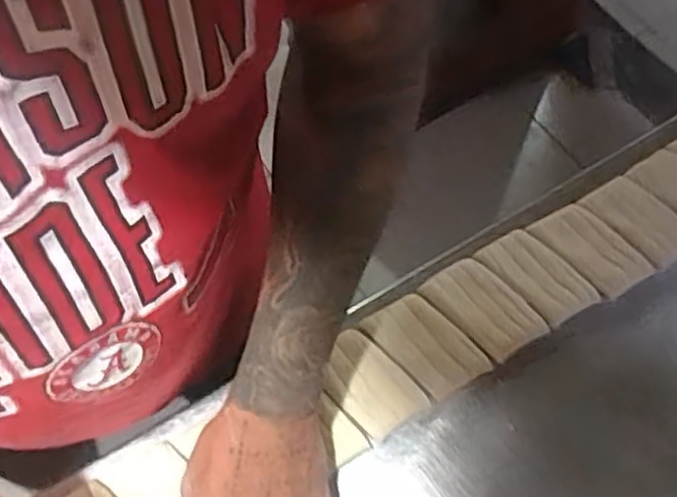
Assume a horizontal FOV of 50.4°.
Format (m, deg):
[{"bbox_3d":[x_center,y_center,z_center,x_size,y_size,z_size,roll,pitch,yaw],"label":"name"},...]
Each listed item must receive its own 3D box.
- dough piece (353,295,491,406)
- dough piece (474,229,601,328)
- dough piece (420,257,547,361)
[{"bbox_3d":[0.069,0.077,0.575,0.056,0.009,0.091,-39,70,-20],"label":"dough piece"},{"bbox_3d":[0.168,0.022,0.607,0.052,0.010,0.092,-38,69,-20],"label":"dough piece"},{"bbox_3d":[0.119,0.049,0.590,0.056,0.009,0.091,-40,70,-20],"label":"dough piece"}]

